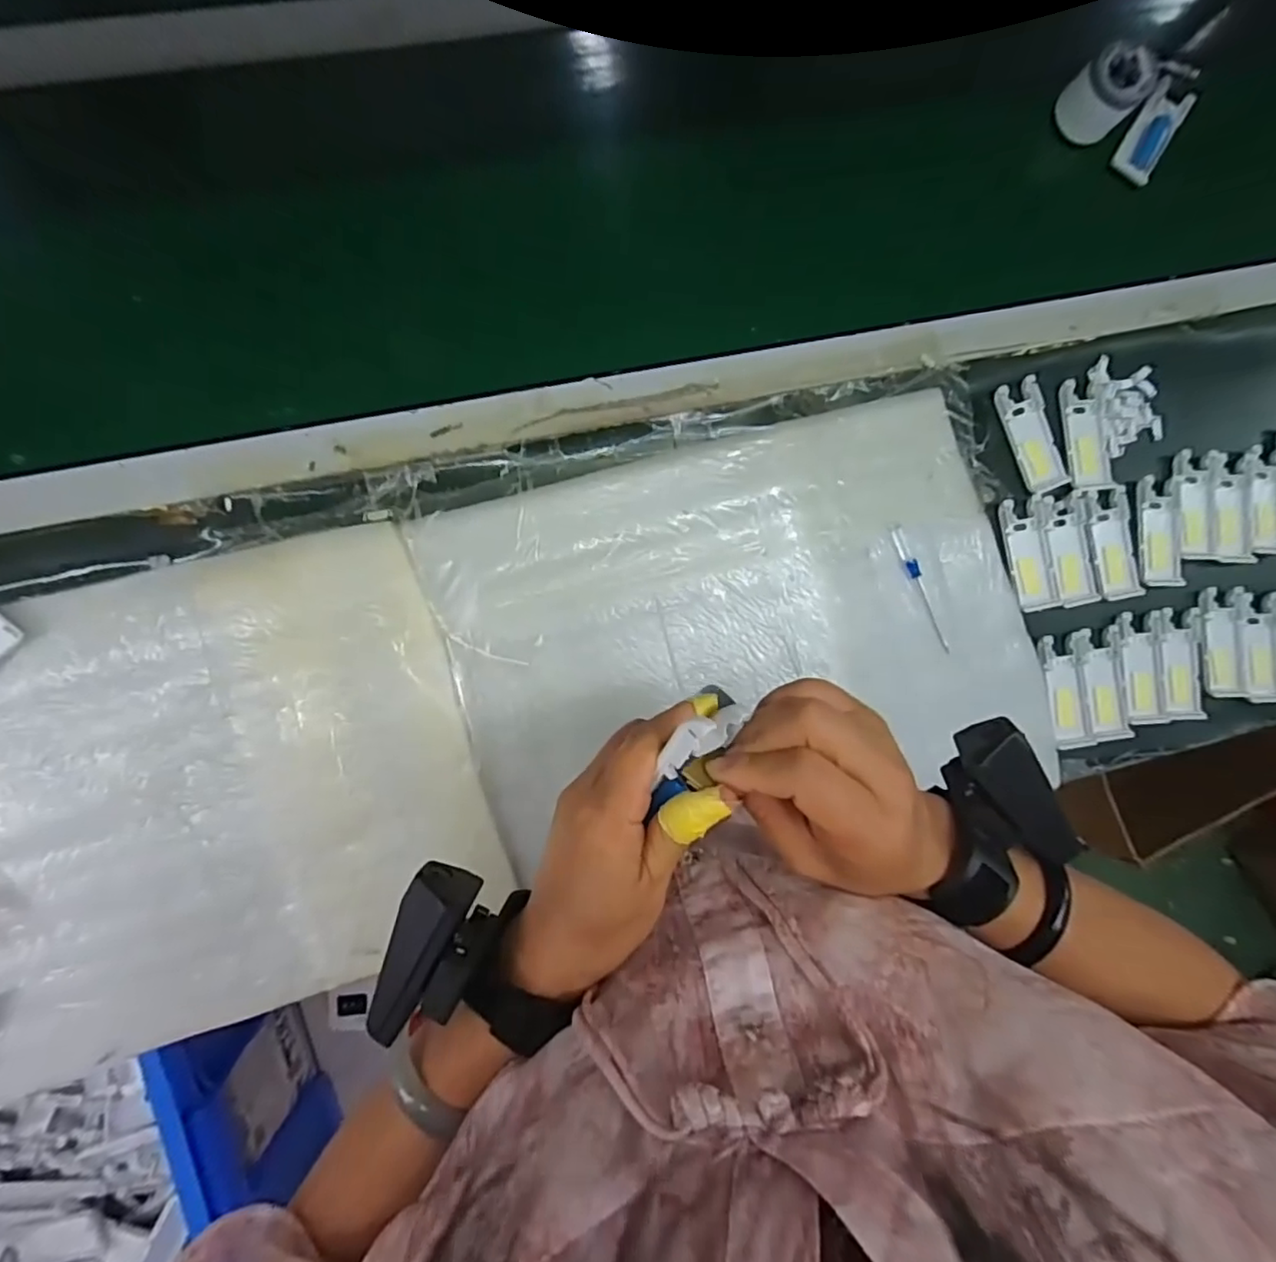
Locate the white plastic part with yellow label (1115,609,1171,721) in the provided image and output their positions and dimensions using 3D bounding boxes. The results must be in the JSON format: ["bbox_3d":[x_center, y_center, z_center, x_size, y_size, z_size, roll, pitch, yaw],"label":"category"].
[{"bbox_3d":[0.480,0.035,0.570,0.041,0.007,0.105,-8,90,-7],"label":"white plastic part with yellow label"}]

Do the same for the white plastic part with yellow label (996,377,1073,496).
[{"bbox_3d":[0.371,-0.183,0.563,0.044,0.007,0.104,-22,91,-7],"label":"white plastic part with yellow label"}]

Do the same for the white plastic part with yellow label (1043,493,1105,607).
[{"bbox_3d":[0.409,-0.077,0.564,0.042,0.006,0.103,-11,90,-7],"label":"white plastic part with yellow label"}]

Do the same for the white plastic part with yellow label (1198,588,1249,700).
[{"bbox_3d":[0.565,0.012,0.578,0.044,0.006,0.105,-5,89,-7],"label":"white plastic part with yellow label"}]

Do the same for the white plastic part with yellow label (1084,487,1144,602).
[{"bbox_3d":[0.453,-0.083,0.567,0.046,0.006,0.102,-11,90,-7],"label":"white plastic part with yellow label"}]

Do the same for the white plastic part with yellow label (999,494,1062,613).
[{"bbox_3d":[0.368,-0.072,0.563,0.042,0.007,0.105,-9,90,-7],"label":"white plastic part with yellow label"}]

